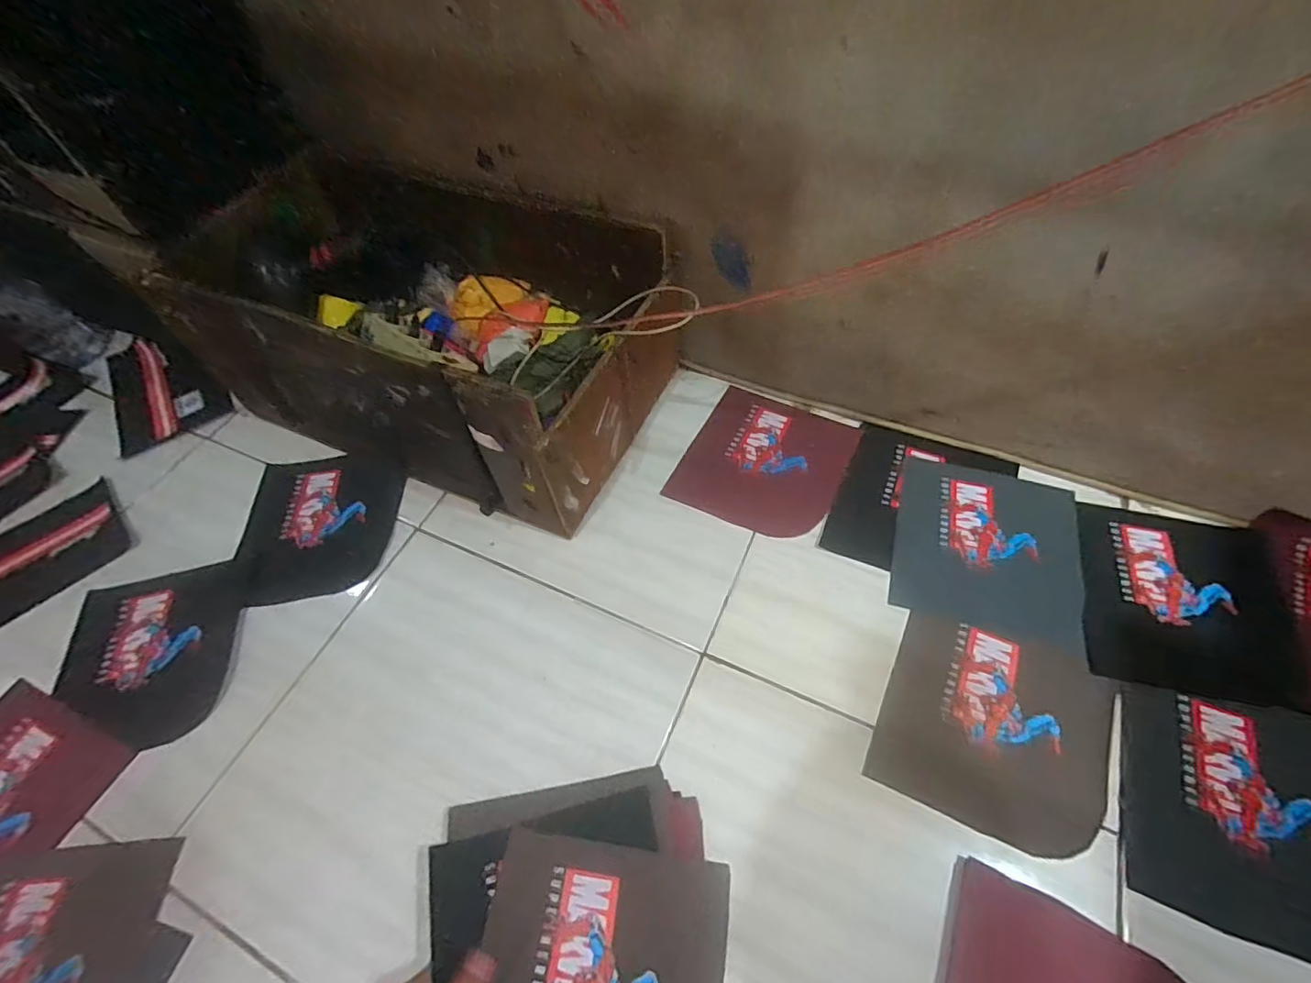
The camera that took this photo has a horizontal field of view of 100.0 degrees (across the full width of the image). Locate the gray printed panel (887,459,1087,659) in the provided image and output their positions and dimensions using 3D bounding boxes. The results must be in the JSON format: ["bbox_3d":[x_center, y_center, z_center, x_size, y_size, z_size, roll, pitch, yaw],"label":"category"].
[{"bbox_3d":[0.391,0.063,0.650,0.198,0.009,0.211,14,59,13],"label":"gray printed panel"}]

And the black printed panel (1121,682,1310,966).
[{"bbox_3d":[0.528,0.282,0.484,0.197,0.015,0.196,15,59,13],"label":"black printed panel"}]

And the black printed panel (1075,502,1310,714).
[{"bbox_3d":[0.567,0.112,0.596,0.187,0.013,0.217,12,58,11],"label":"black printed panel"}]

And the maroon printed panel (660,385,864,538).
[{"bbox_3d":[0.148,-0.041,0.740,0.196,0.006,0.213,25,62,16],"label":"maroon printed panel"}]

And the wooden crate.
[{"bbox_3d":[-0.271,-0.216,0.741,0.526,0.238,0.345,21,60,17],"label":"wooden crate"}]

